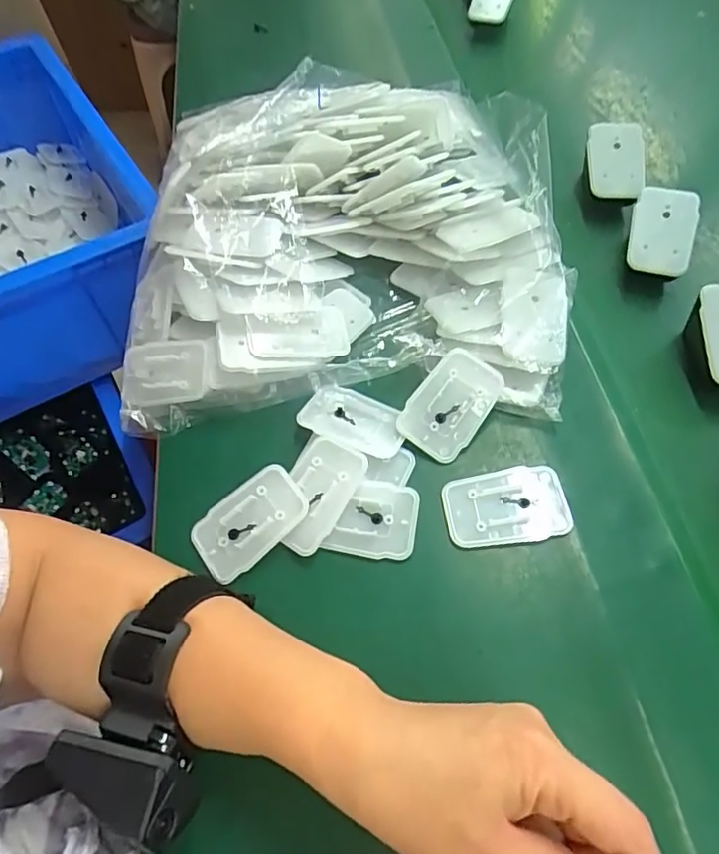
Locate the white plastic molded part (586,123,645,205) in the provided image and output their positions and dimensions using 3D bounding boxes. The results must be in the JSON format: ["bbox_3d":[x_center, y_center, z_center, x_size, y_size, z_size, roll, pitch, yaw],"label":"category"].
[{"bbox_3d":[0.198,-0.204,0.427,0.045,0.009,0.058,2,94,-5],"label":"white plastic molded part"}]

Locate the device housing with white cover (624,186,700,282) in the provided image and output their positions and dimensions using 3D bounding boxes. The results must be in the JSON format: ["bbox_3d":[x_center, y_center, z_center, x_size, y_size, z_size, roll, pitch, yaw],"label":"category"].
[{"bbox_3d":[0.220,-0.142,0.404,0.042,0.014,0.064,12,90,16],"label":"device housing with white cover"}]

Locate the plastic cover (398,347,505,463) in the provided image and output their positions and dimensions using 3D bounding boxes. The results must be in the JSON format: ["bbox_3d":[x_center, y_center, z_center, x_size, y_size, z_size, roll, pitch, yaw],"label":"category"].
[{"bbox_3d":[0.057,-0.015,0.349,0.043,0.005,0.067,36,84,6],"label":"plastic cover"}]

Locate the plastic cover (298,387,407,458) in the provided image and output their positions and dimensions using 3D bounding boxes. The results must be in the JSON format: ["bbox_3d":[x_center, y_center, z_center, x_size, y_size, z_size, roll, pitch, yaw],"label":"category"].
[{"bbox_3d":[-0.003,-0.005,0.357,0.065,0.006,0.039,23,63,15],"label":"plastic cover"}]

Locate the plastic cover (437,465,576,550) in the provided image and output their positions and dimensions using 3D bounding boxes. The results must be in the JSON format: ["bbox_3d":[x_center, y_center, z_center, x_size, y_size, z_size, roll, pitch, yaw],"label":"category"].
[{"bbox_3d":[0.085,0.046,0.324,0.069,0.005,0.044,-5,60,0],"label":"plastic cover"}]

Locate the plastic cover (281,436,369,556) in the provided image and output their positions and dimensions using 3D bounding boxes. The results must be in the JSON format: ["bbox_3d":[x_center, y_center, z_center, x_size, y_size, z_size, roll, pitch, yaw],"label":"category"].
[{"bbox_3d":[-0.025,0.038,0.329,0.039,0.010,0.070,24,64,16],"label":"plastic cover"}]

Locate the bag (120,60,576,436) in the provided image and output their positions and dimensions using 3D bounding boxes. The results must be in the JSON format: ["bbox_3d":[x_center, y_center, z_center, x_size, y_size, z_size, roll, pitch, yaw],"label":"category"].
[{"bbox_3d":[-0.015,-0.151,0.400,0.307,0.104,0.279,0,60,2],"label":"bag"}]

